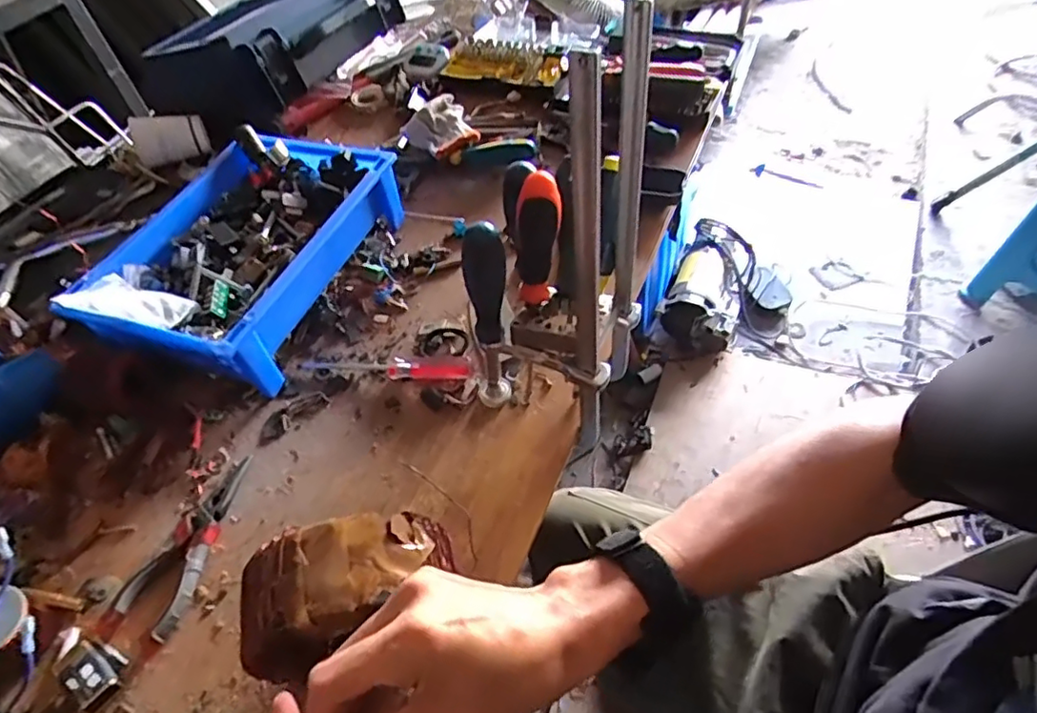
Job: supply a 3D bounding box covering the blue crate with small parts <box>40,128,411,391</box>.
[{"bbox_3d":[-0.292,-0.113,0.653,0.222,0.084,0.304,12,53,18],"label":"blue crate with small parts"}]

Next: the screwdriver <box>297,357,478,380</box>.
[{"bbox_3d":[-0.131,0.010,0.587,0.178,0.021,0.018,6,52,8],"label":"screwdriver"}]

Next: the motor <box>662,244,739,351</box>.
[{"bbox_3d":[0.462,-0.142,1.499,0.166,0.132,0.259,16,54,20],"label":"motor"}]

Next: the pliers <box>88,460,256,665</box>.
[{"bbox_3d":[-0.261,0.156,0.486,0.058,0.017,0.158,20,55,18],"label":"pliers"}]

